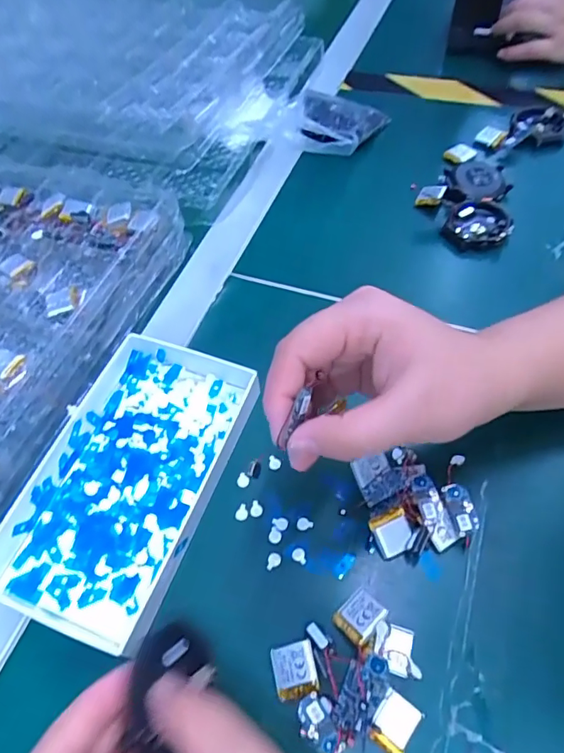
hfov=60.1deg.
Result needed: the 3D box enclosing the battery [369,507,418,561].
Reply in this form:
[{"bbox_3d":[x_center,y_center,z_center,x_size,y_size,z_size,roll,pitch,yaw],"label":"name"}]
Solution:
[{"bbox_3d":[0.063,0.088,0.273,0.021,0.007,0.021,-24,60,-9],"label":"battery"}]

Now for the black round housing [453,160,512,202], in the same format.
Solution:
[{"bbox_3d":[0.174,-0.169,0.423,0.046,0.011,0.046,-2,59,4],"label":"black round housing"}]

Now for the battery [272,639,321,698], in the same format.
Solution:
[{"bbox_3d":[0.006,0.147,0.245,0.021,0.005,0.023,-12,59,-2],"label":"battery"}]

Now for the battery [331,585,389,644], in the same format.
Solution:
[{"bbox_3d":[0.041,0.124,0.253,0.023,0.004,0.021,-45,39,-15],"label":"battery"}]

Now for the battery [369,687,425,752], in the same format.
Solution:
[{"bbox_3d":[0.053,0.164,0.230,0.020,0.006,0.023,32,67,21],"label":"battery"}]

